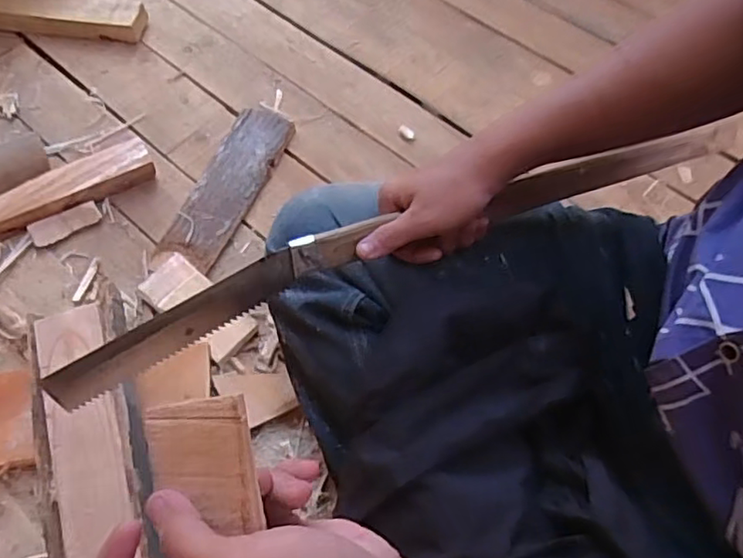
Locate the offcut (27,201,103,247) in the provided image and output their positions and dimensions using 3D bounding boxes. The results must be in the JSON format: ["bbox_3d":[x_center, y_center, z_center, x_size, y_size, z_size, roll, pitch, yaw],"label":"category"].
[{"bbox_3d":[-0.360,-0.065,0.721,0.079,0.006,0.030,-26,86,-18],"label":"offcut"}]

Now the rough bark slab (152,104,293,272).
[{"bbox_3d":[-0.175,-0.116,0.740,0.078,0.014,0.240,16,60,10],"label":"rough bark slab"}]

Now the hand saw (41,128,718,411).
[{"bbox_3d":[0.040,-0.035,0.481,0.567,0.059,0.030,-20,60,-16],"label":"hand saw"}]

